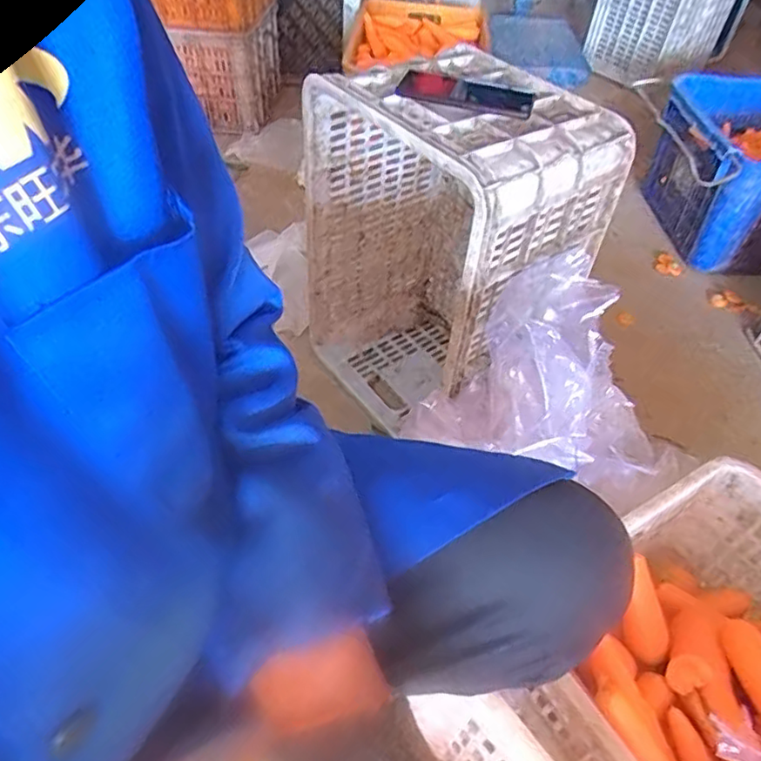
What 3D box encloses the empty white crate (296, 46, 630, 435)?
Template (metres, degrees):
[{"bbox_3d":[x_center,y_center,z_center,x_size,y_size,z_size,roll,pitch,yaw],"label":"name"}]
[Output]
[{"bbox_3d":[0.099,-0.184,0.943,0.272,0.497,0.348,-26,54,-25],"label":"empty white crate"}]

